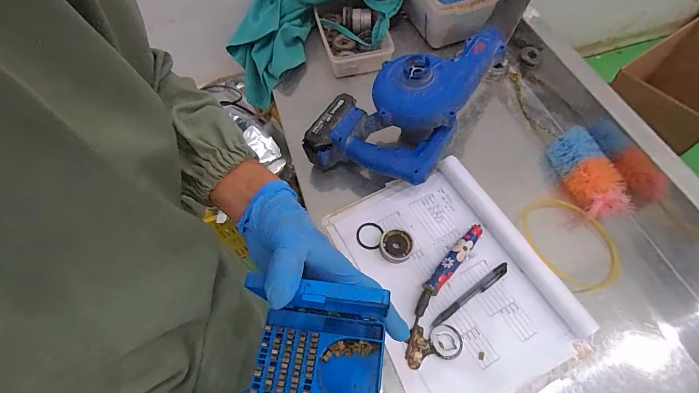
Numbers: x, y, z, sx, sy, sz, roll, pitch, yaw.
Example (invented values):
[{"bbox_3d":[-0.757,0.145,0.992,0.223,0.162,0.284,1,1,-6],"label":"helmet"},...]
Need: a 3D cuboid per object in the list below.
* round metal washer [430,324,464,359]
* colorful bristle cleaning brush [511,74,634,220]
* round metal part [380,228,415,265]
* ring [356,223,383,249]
[{"bbox_3d":[0.124,0.186,0.450,0.041,0.004,0.040,-1,61,1],"label":"round metal washer"},{"bbox_3d":[0.351,-0.110,0.588,0.064,0.048,0.319,-11,61,-4],"label":"colorful bristle cleaning brush"},{"bbox_3d":[0.069,0.071,0.511,0.048,0.020,0.045,-1,61,1],"label":"round metal part"},{"bbox_3d":[0.029,0.059,0.529,0.038,0.004,0.042,20,66,3],"label":"ring"}]

